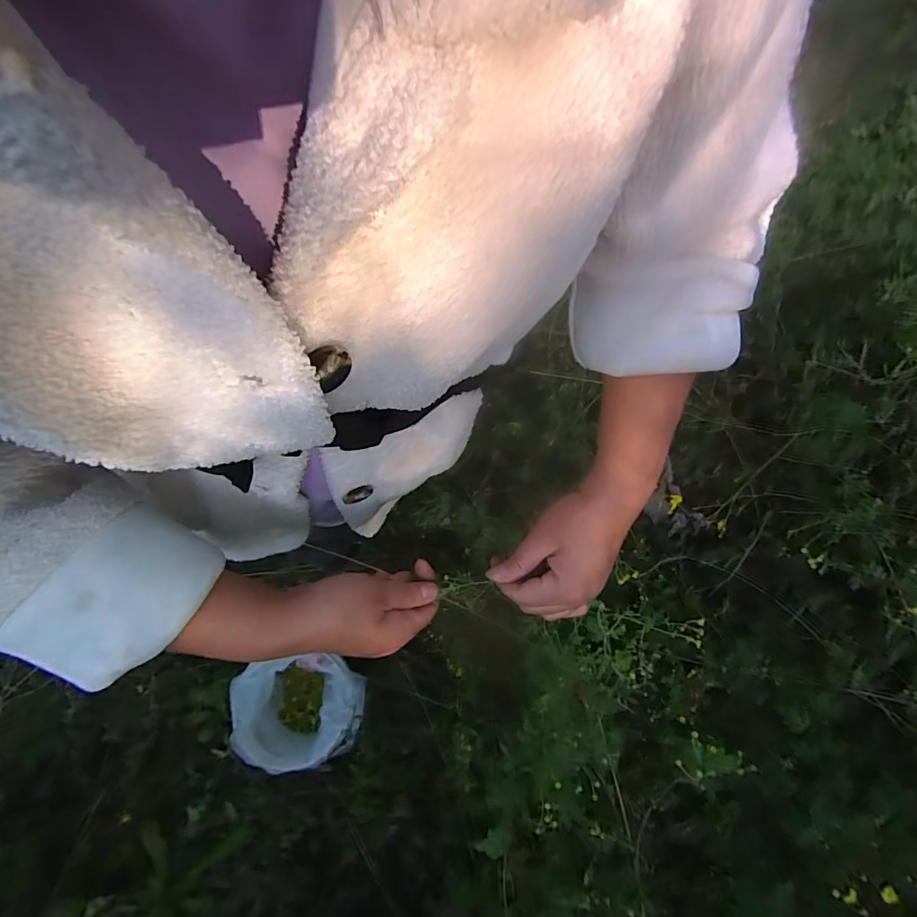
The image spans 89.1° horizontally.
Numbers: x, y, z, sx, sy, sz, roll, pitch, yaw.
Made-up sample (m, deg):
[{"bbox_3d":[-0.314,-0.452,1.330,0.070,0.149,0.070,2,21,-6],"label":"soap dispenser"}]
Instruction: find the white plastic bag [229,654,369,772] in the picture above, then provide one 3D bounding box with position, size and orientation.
[{"bbox_3d":[-0.326,0.550,1.021,0.252,0.226,0.195,0,71,0],"label":"white plastic bag"}]

